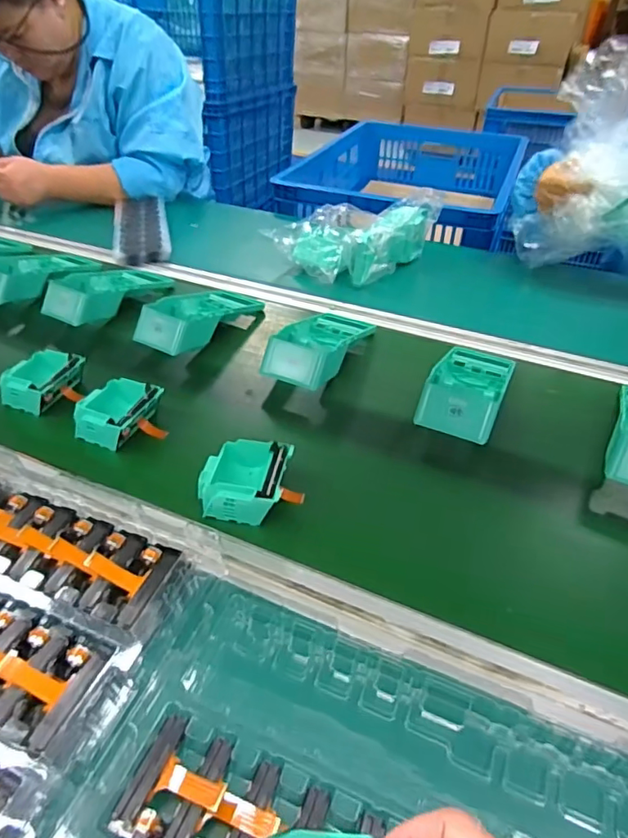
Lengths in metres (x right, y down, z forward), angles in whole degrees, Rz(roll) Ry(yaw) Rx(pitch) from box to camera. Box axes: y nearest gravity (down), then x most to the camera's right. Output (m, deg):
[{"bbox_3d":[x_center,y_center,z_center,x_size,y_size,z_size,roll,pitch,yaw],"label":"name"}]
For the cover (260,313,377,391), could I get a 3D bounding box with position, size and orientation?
[{"bbox_3d":[0.010,-0.093,0.687,0.111,0.047,0.189,12,29,13],"label":"cover"}]

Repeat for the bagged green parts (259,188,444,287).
[{"bbox_3d":[0.076,-0.317,0.902,0.185,0.086,0.233,27,47,27],"label":"bagged green parts"}]

